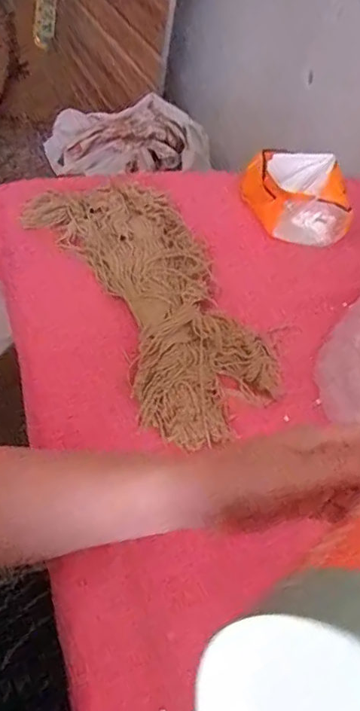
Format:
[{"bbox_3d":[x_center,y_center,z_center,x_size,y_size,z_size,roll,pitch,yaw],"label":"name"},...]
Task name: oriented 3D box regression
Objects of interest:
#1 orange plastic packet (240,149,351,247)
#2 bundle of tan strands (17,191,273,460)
[{"bbox_3d":[0.158,-0.218,0.694,0.148,0.080,0.106,16,47,1],"label":"orange plastic packet"},{"bbox_3d":[-0.024,-0.076,0.552,0.168,0.040,0.373,-17,55,-26],"label":"bundle of tan strands"}]

